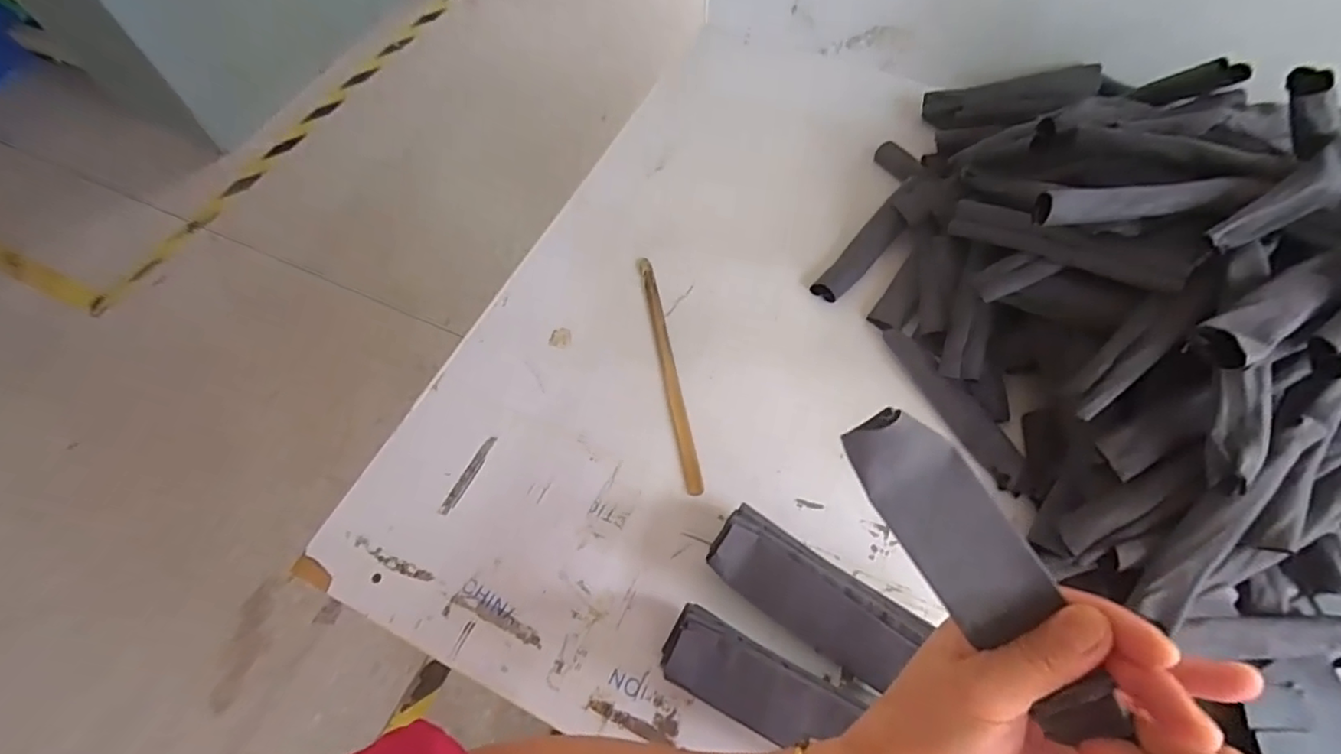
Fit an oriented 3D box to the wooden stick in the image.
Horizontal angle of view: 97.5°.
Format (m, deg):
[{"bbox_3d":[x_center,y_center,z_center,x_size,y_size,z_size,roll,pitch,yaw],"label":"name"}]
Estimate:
[{"bbox_3d":[-0.003,-0.012,0.586,0.017,0.006,0.265,-10,62,-4],"label":"wooden stick"}]

